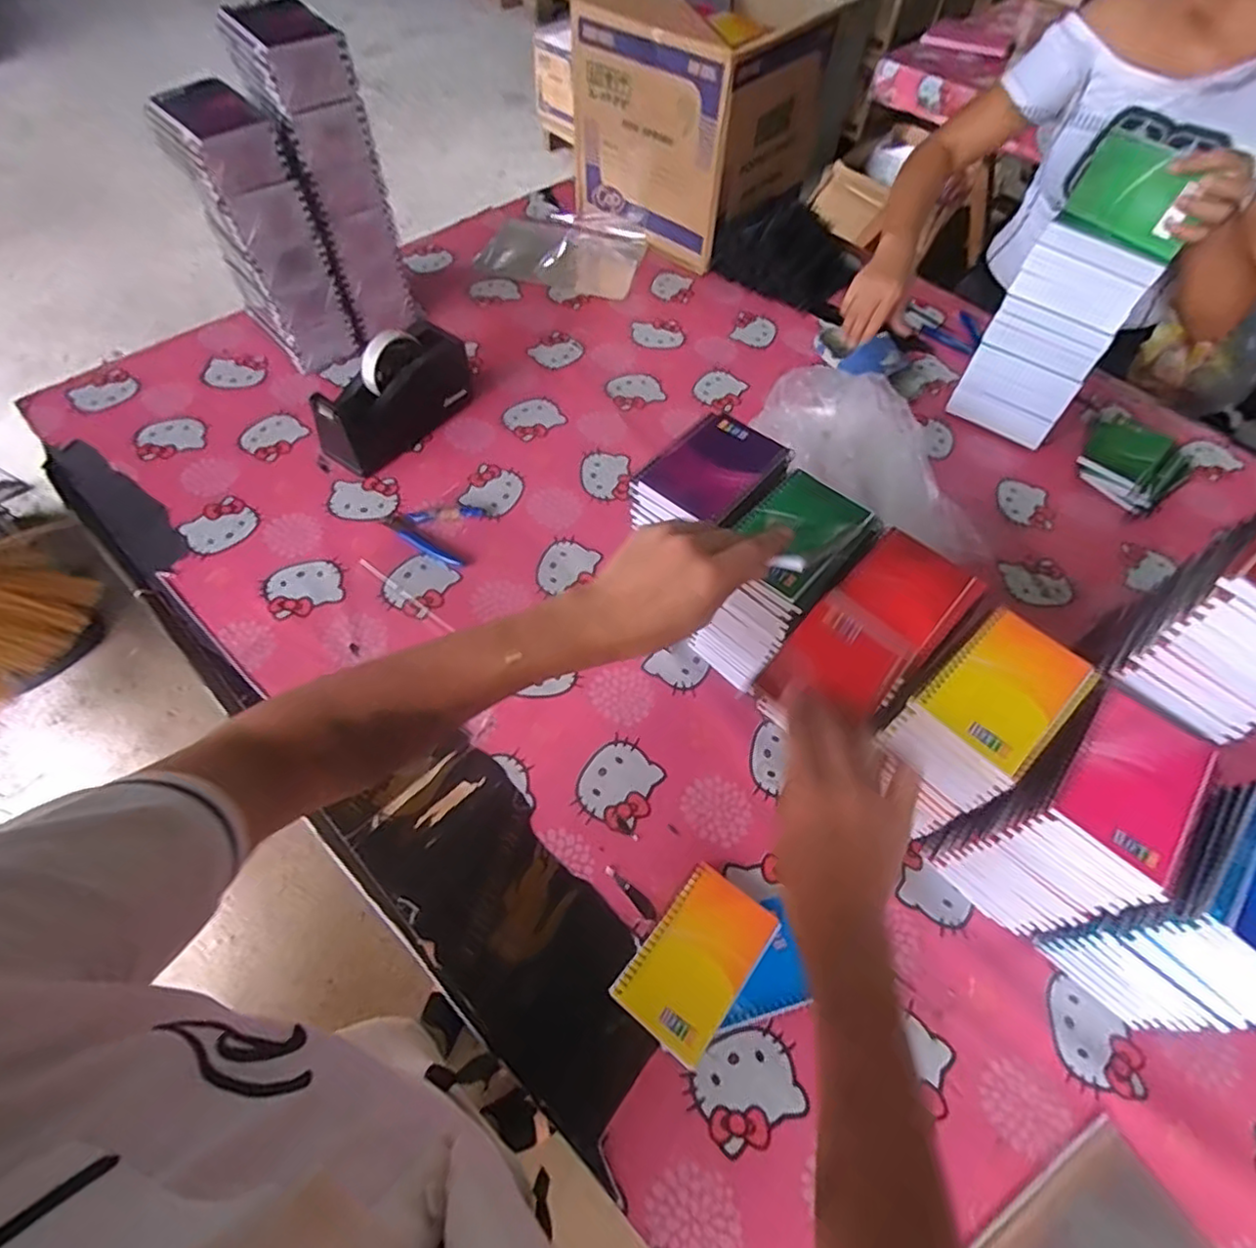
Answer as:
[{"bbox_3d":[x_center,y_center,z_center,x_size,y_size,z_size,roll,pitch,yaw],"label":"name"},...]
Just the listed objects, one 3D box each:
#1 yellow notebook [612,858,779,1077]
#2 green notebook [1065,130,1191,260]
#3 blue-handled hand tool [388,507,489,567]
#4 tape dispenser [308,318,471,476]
[{"bbox_3d":[0.057,0.273,0.527,0.082,0.006,0.128,34,63,20],"label":"yellow notebook"},{"bbox_3d":[0.565,-0.474,0.715,0.015,0.082,0.133,-25,61,-39],"label":"green notebook"},{"bbox_3d":[-0.232,-0.114,0.764,0.107,0.007,0.087,13,57,4],"label":"blue-handled hand tool"},{"bbox_3d":[-0.286,-0.284,0.804,0.072,0.110,0.197,34,61,17],"label":"tape dispenser"}]

